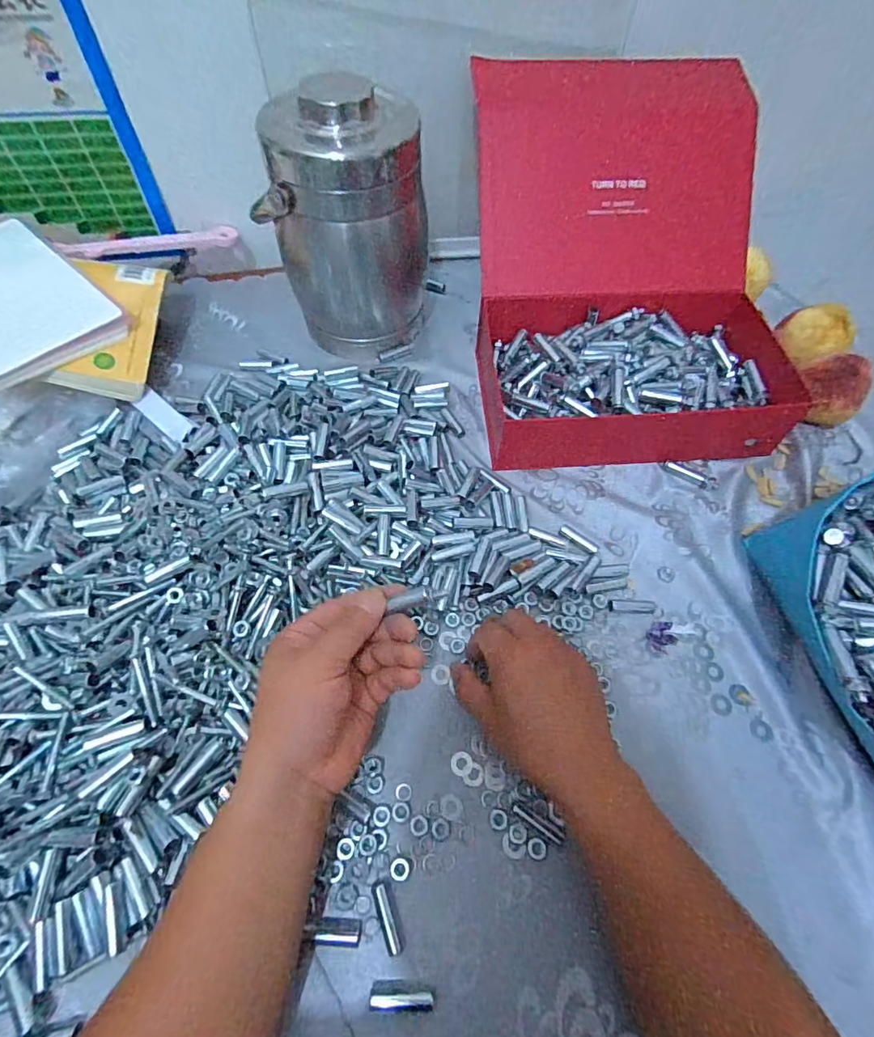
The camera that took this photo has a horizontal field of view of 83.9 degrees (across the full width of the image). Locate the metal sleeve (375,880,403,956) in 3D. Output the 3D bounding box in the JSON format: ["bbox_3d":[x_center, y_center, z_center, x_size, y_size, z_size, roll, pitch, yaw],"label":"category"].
[{"bbox_3d":[-0.032,0.264,0.320,0.010,0.010,0.040,-16,62,-10],"label":"metal sleeve"}]

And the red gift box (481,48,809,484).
[{"bbox_3d":[0.197,-0.266,0.514,0.292,0.205,0.365,-2,61,-3],"label":"red gift box"}]

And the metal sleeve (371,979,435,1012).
[{"bbox_3d":[-0.021,0.298,0.302,0.039,0.012,0.014,6,61,2],"label":"metal sleeve"}]

